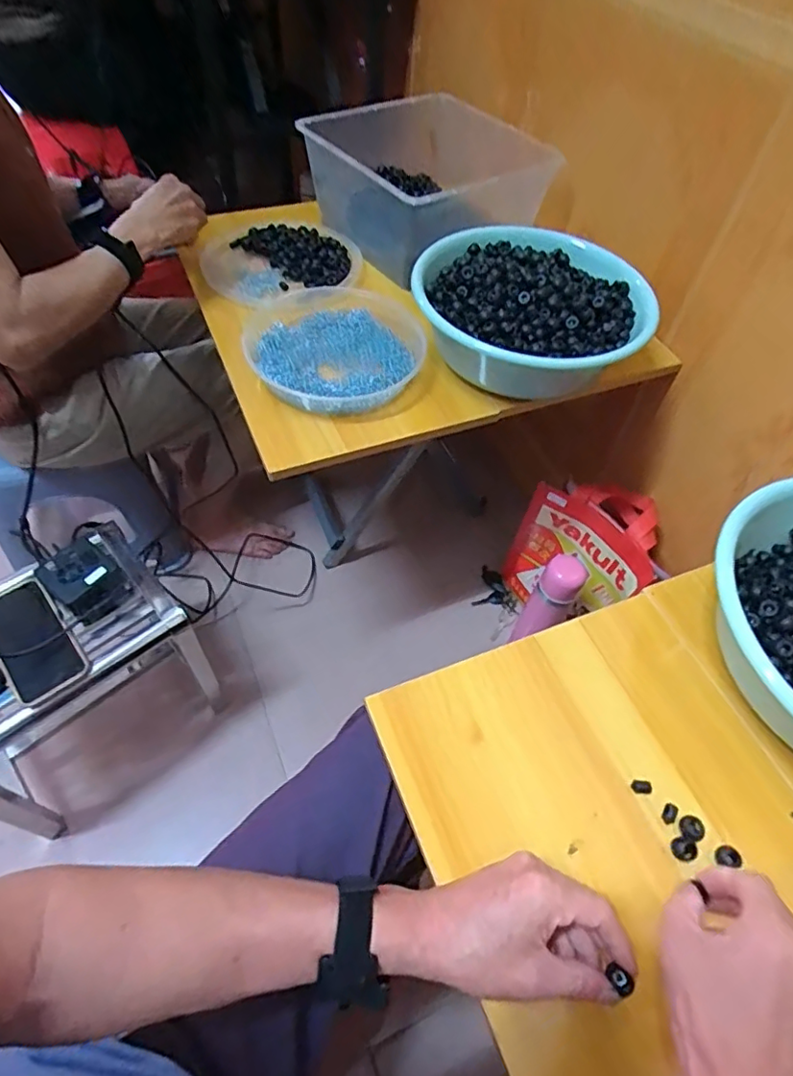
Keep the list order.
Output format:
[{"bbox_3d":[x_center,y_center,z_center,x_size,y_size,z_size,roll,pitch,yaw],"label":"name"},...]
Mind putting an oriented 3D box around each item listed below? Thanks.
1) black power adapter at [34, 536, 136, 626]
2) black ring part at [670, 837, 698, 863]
[{"bbox_3d":[-0.383,0.053,0.705,0.080,0.062,0.071,32,58,18],"label":"black power adapter"},{"bbox_3d":[0.217,0.235,0.431,0.016,0.005,0.016,2,54,-2],"label":"black ring part"}]

